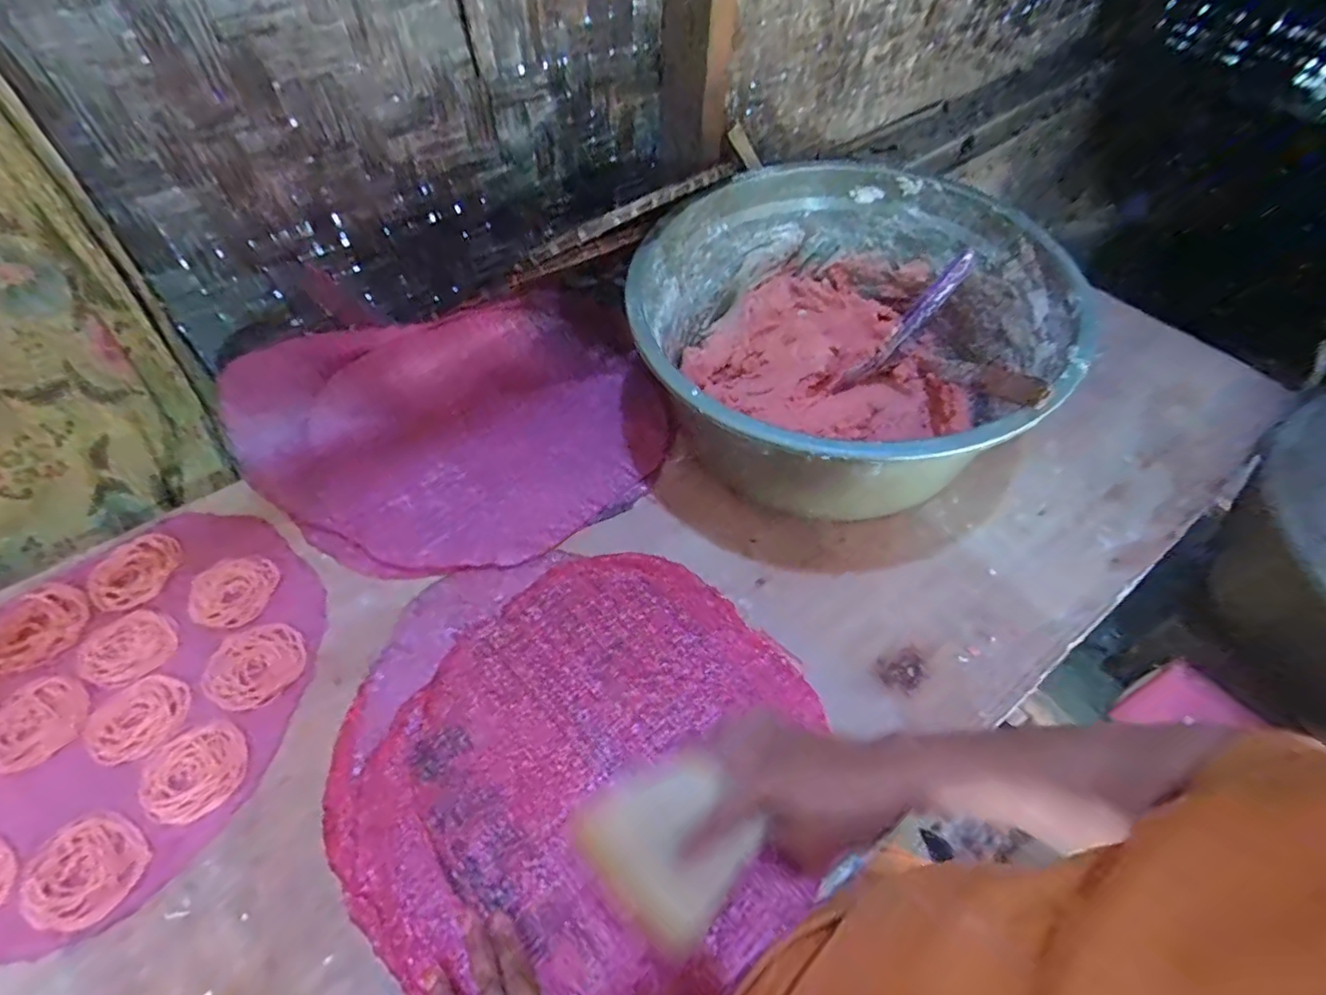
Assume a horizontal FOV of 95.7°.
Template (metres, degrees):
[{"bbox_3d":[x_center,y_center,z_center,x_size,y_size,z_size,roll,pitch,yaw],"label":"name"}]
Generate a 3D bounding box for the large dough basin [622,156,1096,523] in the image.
[{"bbox_3d":[0.171,-0.156,0.625,0.392,0.195,0.395,1,55,-1],"label":"large dough basin"}]

